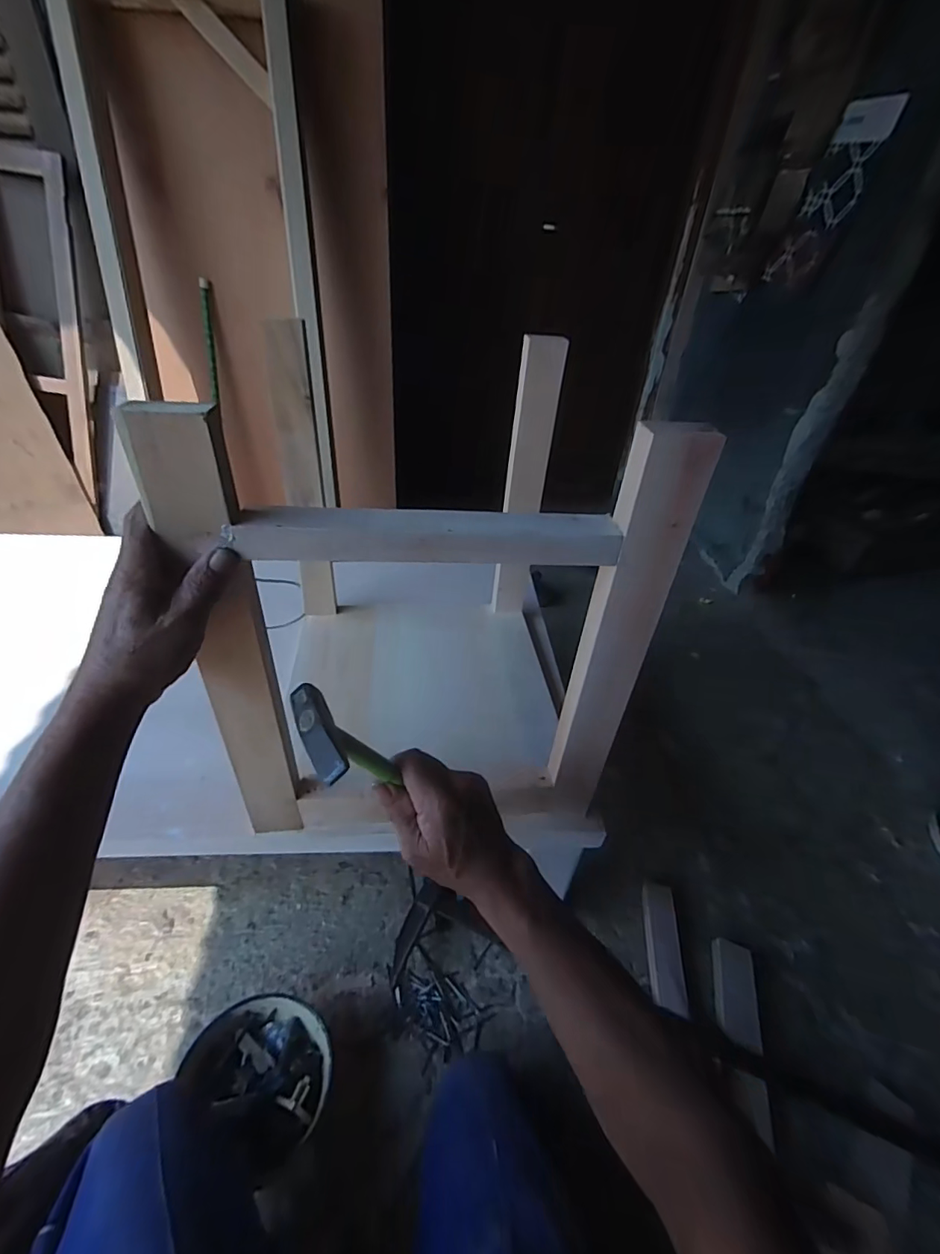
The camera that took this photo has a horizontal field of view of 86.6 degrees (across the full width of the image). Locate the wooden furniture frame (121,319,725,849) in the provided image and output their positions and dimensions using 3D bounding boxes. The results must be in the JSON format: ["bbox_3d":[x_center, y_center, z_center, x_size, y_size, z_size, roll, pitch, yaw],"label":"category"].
[{"bbox_3d":[-0.050,-0.070,0.629,0.405,0.466,0.444,1,37,-5],"label":"wooden furniture frame"}]

